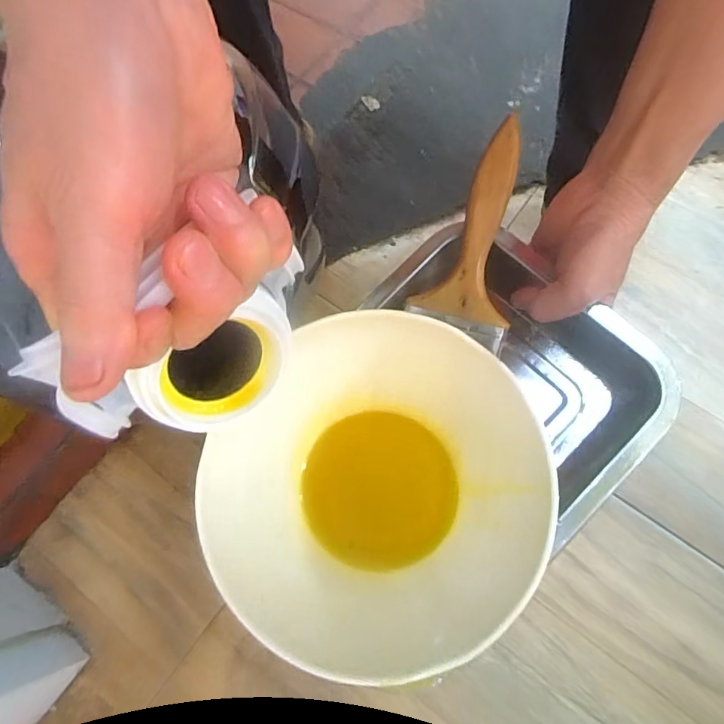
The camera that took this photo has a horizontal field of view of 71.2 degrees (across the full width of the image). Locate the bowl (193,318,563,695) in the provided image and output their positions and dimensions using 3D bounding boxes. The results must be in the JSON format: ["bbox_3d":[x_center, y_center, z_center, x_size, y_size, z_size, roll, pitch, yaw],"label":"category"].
[{"bbox_3d":[0.013,0.072,0.293,0.167,0.090,0.164,-1,71,3],"label":"bowl"}]

